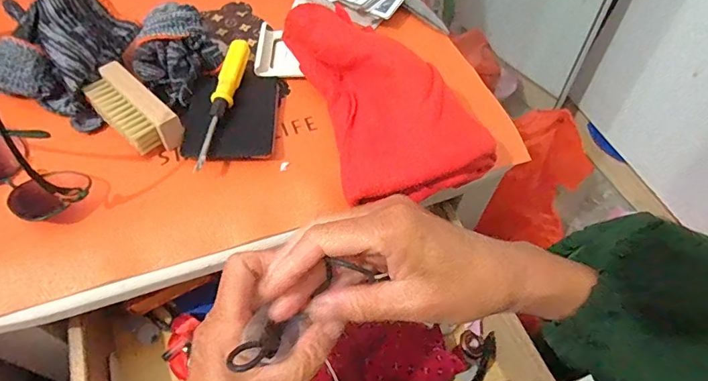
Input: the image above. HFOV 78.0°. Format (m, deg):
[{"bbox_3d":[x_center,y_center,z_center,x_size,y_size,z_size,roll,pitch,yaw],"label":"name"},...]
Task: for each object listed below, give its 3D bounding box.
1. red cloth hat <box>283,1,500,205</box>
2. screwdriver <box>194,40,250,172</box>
[{"bbox_3d":[0.029,-0.086,0.379,0.125,0.071,0.196,-15,57,-14],"label":"red cloth hat"},{"bbox_3d":[-0.117,-0.079,0.392,0.017,0.020,0.152,5,55,0],"label":"screwdriver"}]

